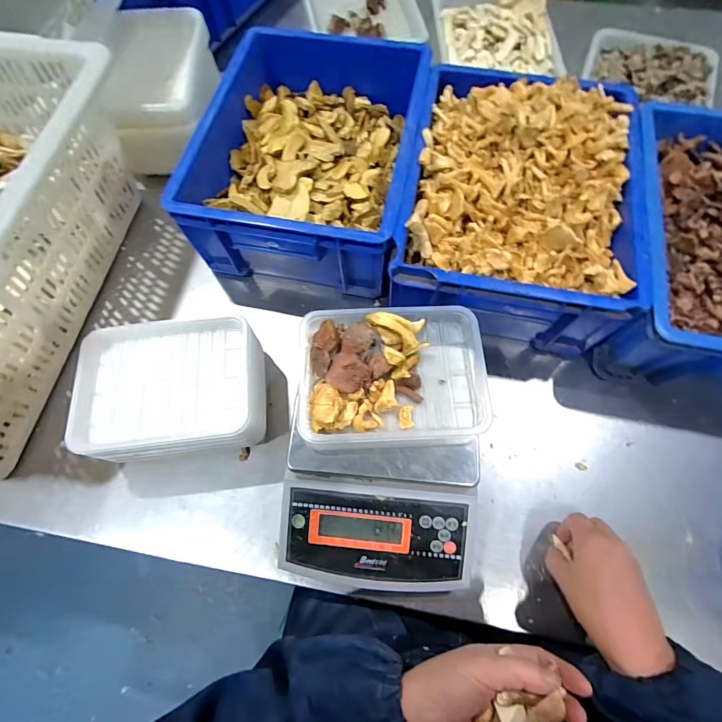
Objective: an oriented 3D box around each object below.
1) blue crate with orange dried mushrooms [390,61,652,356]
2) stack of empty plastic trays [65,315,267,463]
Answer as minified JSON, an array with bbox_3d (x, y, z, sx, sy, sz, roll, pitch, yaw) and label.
[{"bbox_3d":[0.188,-0.194,0.489,0.266,0.140,0.349,7,68,4],"label":"blue crate with orange dried mushrooms"},{"bbox_3d":[-0.206,0.035,0.441,0.188,0.076,0.145,-6,67,-1],"label":"stack of empty plastic trays"}]

